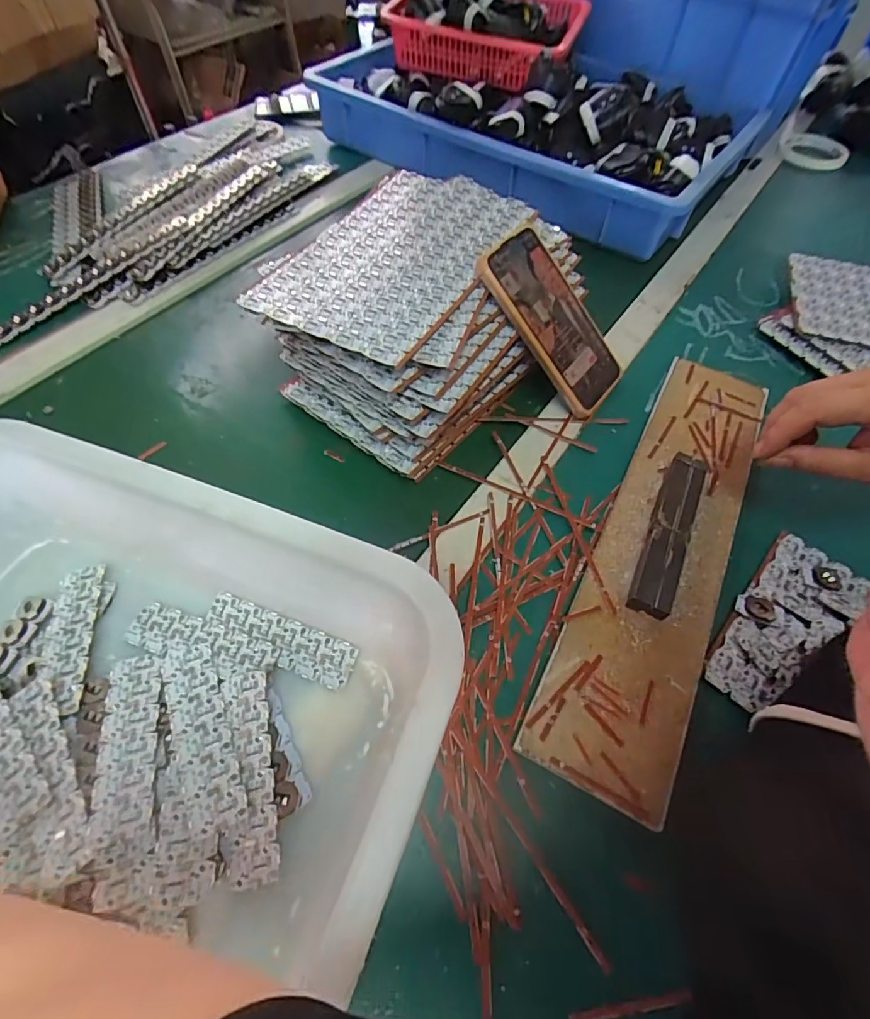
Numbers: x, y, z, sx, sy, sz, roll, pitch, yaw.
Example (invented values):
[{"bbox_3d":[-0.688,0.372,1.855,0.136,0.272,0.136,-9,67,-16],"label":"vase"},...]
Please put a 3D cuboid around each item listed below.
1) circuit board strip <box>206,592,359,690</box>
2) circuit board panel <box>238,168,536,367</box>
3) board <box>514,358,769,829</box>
[{"bbox_3d":[-0.103,0.085,0.328,0.106,0.004,0.030,19,76,11],"label":"circuit board strip"},{"bbox_3d":[-0.029,-0.232,0.439,0.153,0.011,0.265,27,59,15],"label":"circuit board panel"},{"bbox_3d":[0.180,0.011,0.379,0.091,0.029,0.396,25,59,14],"label":"board"}]

